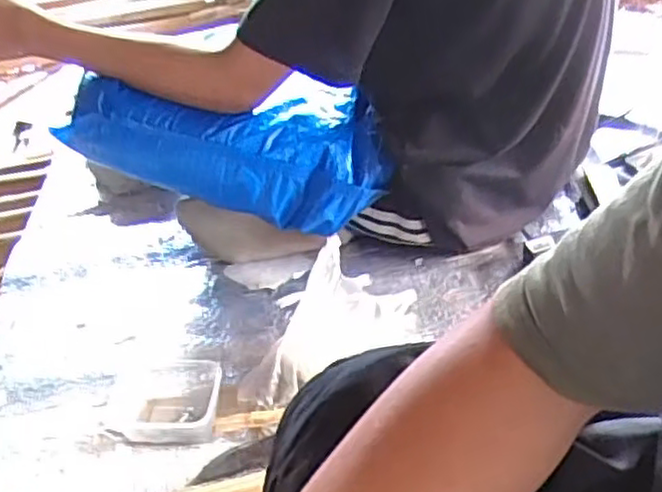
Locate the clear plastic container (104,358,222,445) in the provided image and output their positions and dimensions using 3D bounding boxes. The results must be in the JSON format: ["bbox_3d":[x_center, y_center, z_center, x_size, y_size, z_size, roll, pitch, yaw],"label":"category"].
[{"bbox_3d":[-0.175,0.156,0.735,0.125,0.038,0.112,-5,34,3],"label":"clear plastic container"}]

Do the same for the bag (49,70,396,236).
[{"bbox_3d":[-0.118,-0.118,0.845,0.365,0.159,0.094,6,33,-6],"label":"bag"}]

